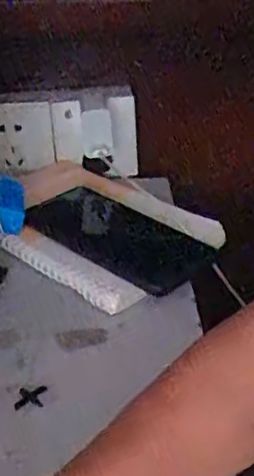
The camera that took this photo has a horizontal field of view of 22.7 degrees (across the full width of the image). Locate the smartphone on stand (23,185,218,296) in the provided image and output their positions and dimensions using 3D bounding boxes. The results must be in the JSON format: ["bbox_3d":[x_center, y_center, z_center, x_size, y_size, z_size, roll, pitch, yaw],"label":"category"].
[{"bbox_3d":[-0.008,-0.003,0.548,0.161,0.009,0.086,25,40,29],"label":"smartphone on stand"}]

